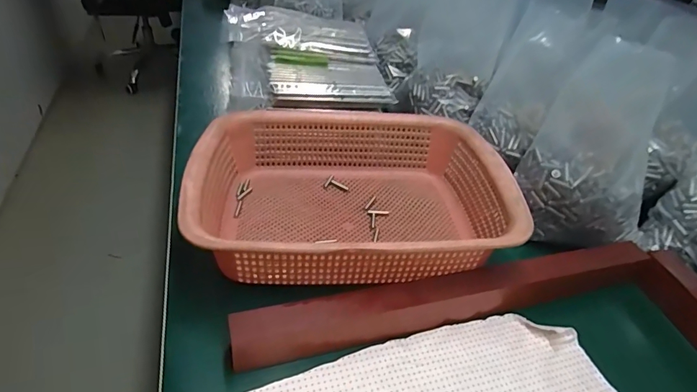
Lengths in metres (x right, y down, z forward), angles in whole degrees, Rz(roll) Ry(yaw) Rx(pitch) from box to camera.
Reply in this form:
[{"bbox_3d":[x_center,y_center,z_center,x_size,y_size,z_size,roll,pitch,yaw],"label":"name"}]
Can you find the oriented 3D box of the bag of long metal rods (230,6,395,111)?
[{"bbox_3d":[-0.058,-0.185,0.553,0.194,0.063,0.182,-3,40,-12],"label":"bag of long metal rods"}]

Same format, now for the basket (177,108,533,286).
[{"bbox_3d":[0.001,-0.001,0.437,0.297,0.086,0.231,0,39,-8],"label":"basket"}]

